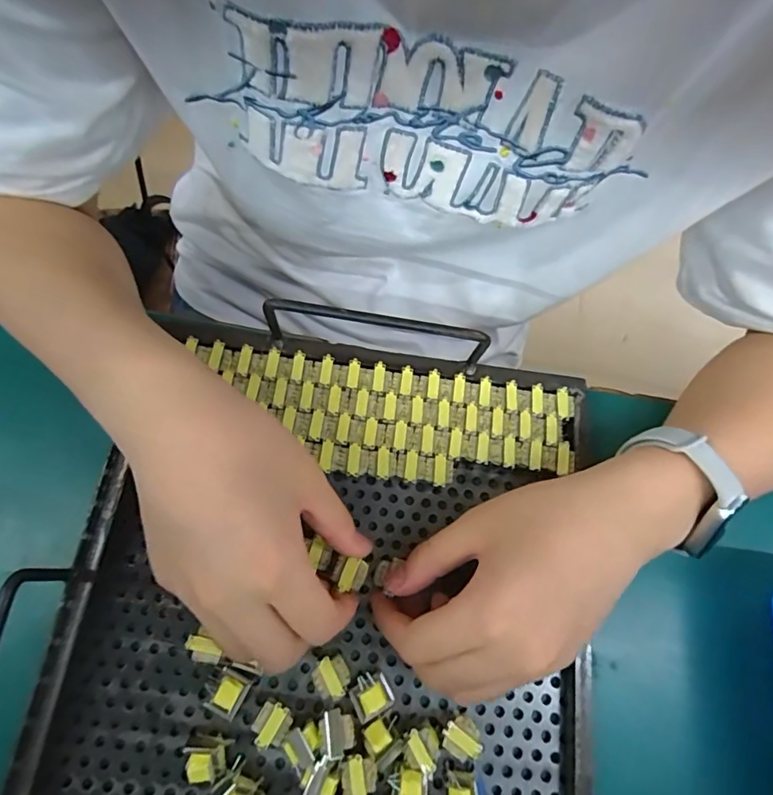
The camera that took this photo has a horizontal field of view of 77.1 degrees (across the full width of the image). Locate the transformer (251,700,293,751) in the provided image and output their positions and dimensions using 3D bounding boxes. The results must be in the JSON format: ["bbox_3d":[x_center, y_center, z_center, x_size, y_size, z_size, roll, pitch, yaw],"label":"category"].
[{"bbox_3d":[-0.056,0.161,0.241,0.016,0.017,0.019,30,71,7],"label":"transformer"}]

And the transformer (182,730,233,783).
[{"bbox_3d":[-0.087,0.173,0.233,0.021,0.018,0.017,10,70,0],"label":"transformer"}]

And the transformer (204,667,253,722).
[{"bbox_3d":[-0.080,0.146,0.244,0.021,0.017,0.017,24,70,5],"label":"transformer"}]

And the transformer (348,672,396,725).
[{"bbox_3d":[-0.008,0.152,0.249,0.020,0.017,0.019,-30,75,-13],"label":"transformer"}]

